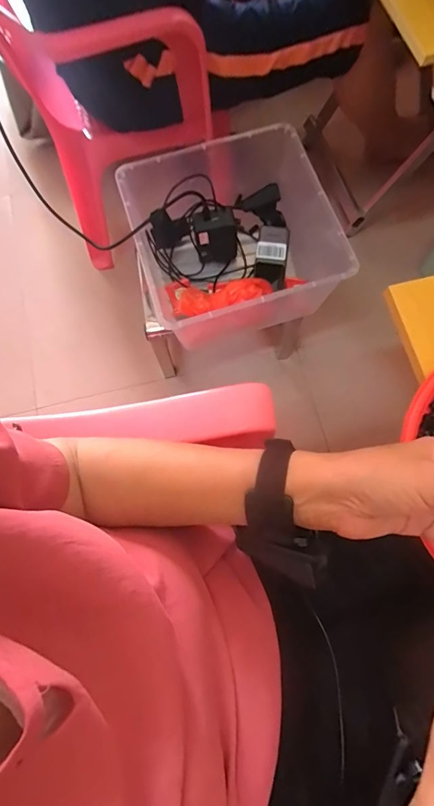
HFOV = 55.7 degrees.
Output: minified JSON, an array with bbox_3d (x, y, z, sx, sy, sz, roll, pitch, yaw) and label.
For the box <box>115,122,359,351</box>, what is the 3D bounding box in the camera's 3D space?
[{"bbox_3d":[0.032,-0.270,0.708,0.320,0.157,0.312,-17,74,-3],"label":"box"}]

